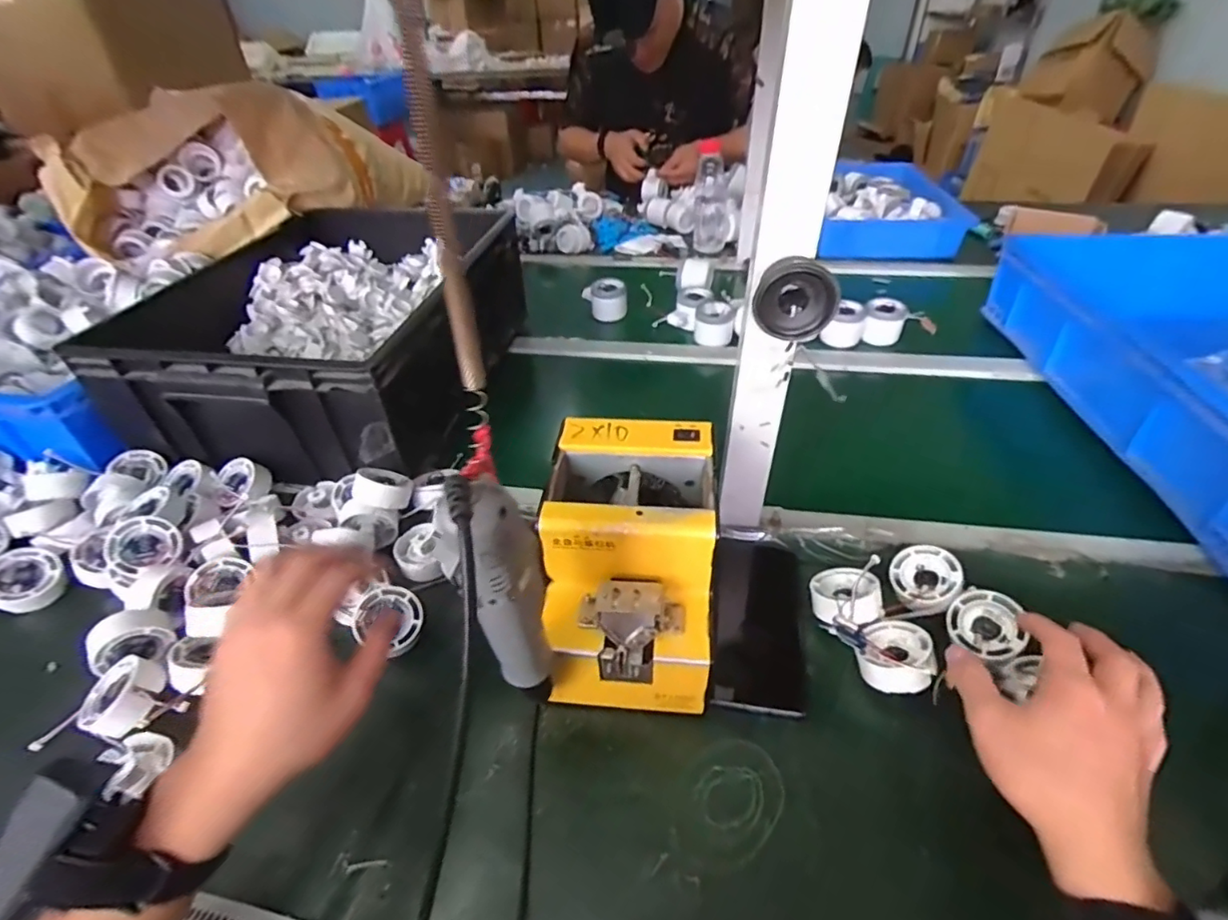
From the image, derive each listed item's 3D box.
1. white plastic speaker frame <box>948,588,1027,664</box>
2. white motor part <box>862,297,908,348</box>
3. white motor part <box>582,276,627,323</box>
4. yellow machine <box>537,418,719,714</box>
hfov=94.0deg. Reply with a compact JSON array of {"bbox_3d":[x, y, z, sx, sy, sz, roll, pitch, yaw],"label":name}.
[{"bbox_3d":[0.297,0.130,0.455,0.052,0.028,0.050,30,86,36],"label":"white plastic speaker frame"},{"bbox_3d":[0.404,-0.202,0.858,0.054,0.060,0.050,18,45,22],"label":"white motor part"},{"bbox_3d":[-0.010,-0.264,0.964,0.055,0.062,0.064,-34,50,-31],"label":"white motor part"},{"bbox_3d":[0.013,0.076,0.448,0.118,0.133,0.172,1,41,4],"label":"yellow machine"}]

